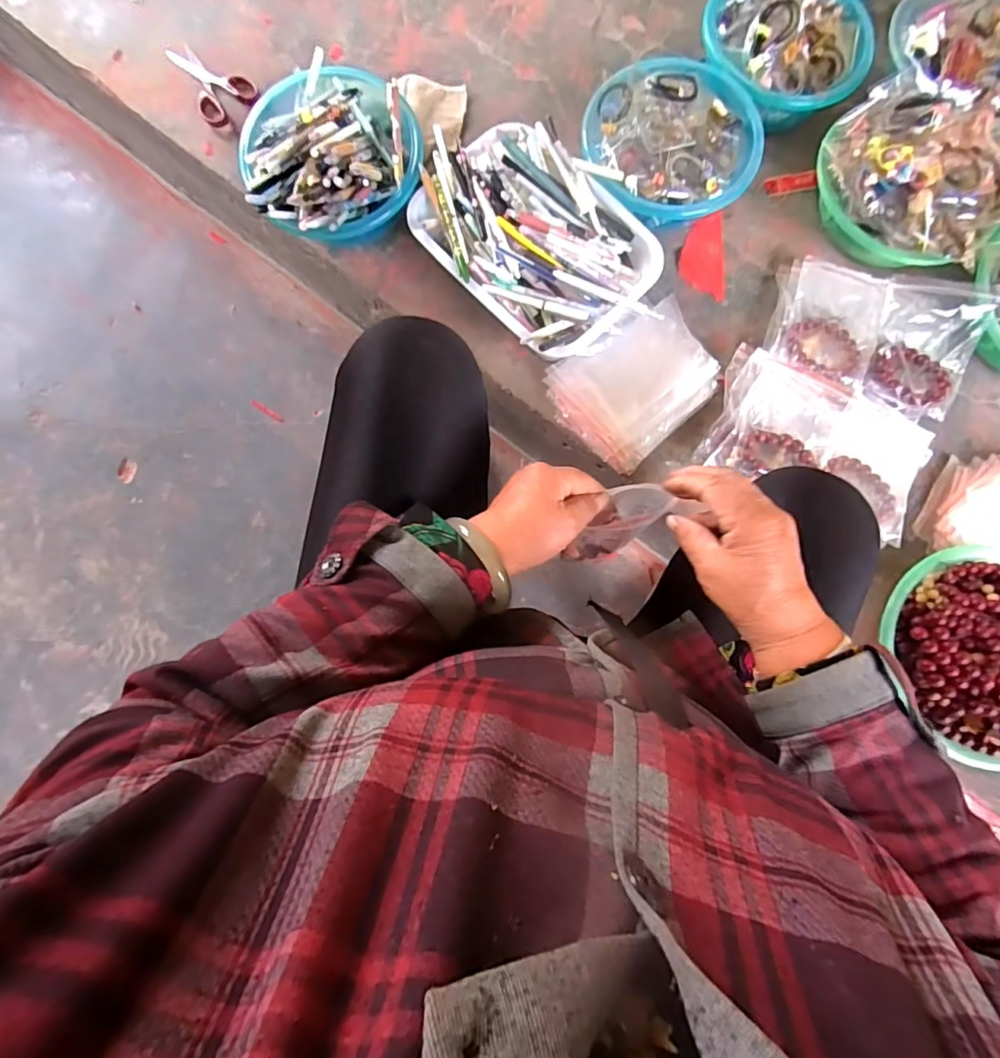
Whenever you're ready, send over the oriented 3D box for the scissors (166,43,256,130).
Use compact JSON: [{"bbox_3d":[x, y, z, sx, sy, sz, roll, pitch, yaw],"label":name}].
[{"bbox_3d":[-0.405,-0.640,0.726,0.085,0.016,0.139,-29,83,-6],"label":"scissors"}]

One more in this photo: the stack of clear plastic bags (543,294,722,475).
[{"bbox_3d":[0.172,-0.190,0.660,0.202,0.025,0.160,-43,84,-8],"label":"stack of clear plastic bags"}]

